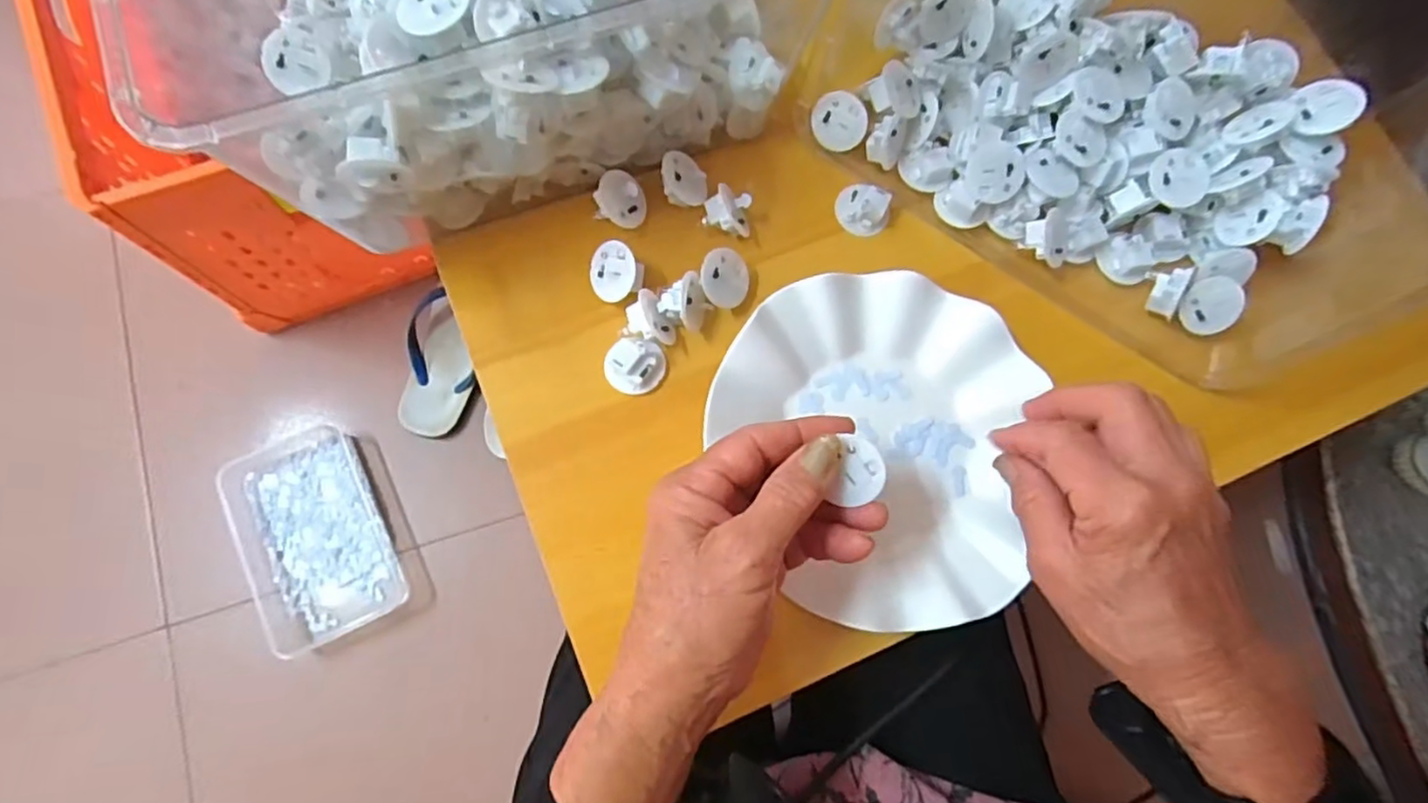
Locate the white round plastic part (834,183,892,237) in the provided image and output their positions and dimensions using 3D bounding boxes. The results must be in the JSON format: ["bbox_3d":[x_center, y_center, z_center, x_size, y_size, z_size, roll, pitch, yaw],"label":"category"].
[{"bbox_3d":[0.088,-0.114,0.406,0.032,0.012,0.027,21,75,2],"label":"white round plastic part"}]

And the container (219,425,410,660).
[{"bbox_3d":[-0.468,0.154,0.809,0.139,0.042,0.242,-24,78,-9],"label":"container"}]

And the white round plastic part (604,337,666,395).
[{"bbox_3d":[-0.042,-0.019,0.374,0.031,0.013,0.029,1,75,-4],"label":"white round plastic part"}]

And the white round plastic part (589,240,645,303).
[{"bbox_3d":[-0.053,-0.071,0.384,0.032,0.015,0.033,-45,75,24],"label":"white round plastic part"}]

